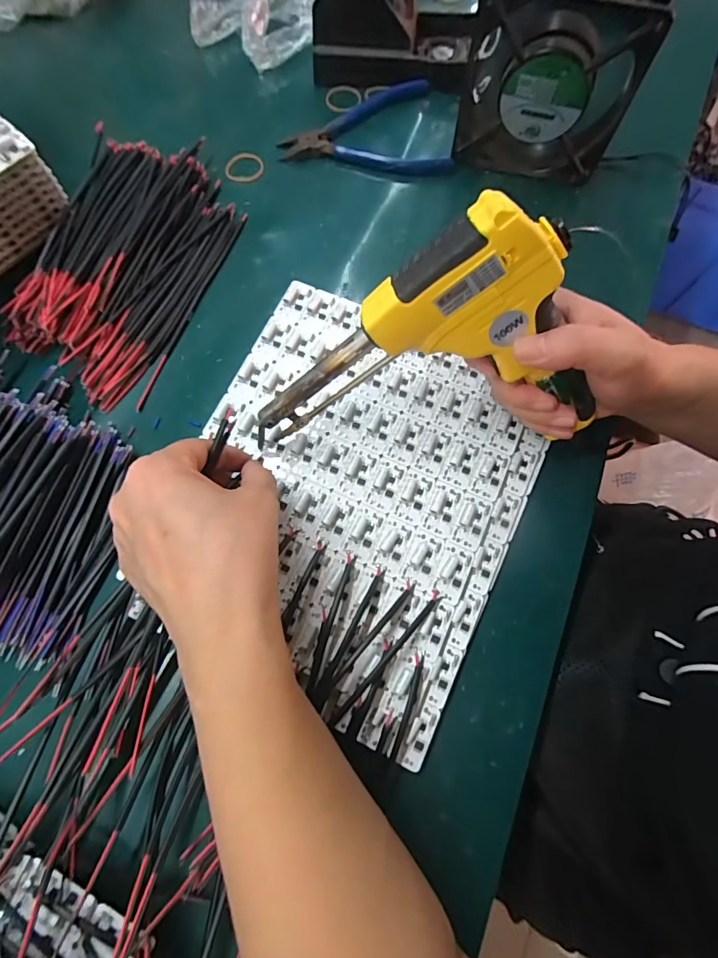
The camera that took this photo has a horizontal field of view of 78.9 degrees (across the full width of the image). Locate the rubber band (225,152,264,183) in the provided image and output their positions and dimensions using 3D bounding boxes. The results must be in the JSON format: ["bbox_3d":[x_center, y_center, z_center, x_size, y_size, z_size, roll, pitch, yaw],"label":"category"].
[{"bbox_3d":[-0.101,-0.275,0.384,0.034,0.004,0.034,0,73,1],"label":"rubber band"}]

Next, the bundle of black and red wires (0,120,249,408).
[{"bbox_3d":[-0.186,-0.178,0.344,0.137,0.025,0.228,19,74,6],"label":"bundle of black and red wires"}]

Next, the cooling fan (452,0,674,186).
[{"bbox_3d":[0.139,-0.290,0.323,0.121,0.123,0.041,13,73,4],"label":"cooling fan"}]

